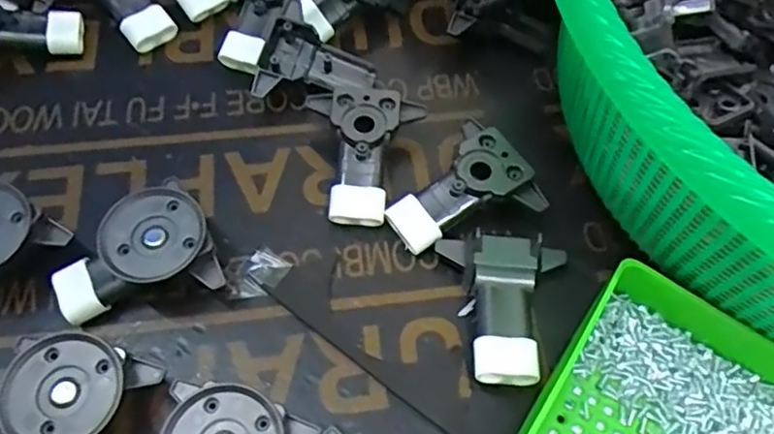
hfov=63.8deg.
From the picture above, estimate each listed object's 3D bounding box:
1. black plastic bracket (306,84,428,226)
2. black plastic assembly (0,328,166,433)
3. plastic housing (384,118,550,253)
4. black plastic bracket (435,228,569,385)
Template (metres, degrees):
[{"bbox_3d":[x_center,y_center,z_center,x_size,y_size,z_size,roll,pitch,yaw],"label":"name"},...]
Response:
[{"bbox_3d":[-0.012,-0.029,0.302,0.051,0.023,0.068,4,76,3],"label":"black plastic bracket"},{"bbox_3d":[-0.123,0.077,0.231,0.045,0.028,0.066,24,63,11],"label":"black plastic assembly"},{"bbox_3d":[0.032,-0.011,0.292,0.065,0.021,0.052,-27,66,-16],"label":"plastic housing"},{"bbox_3d":[0.051,0.039,0.266,0.053,0.019,0.065,2,61,-2],"label":"black plastic bracket"}]

